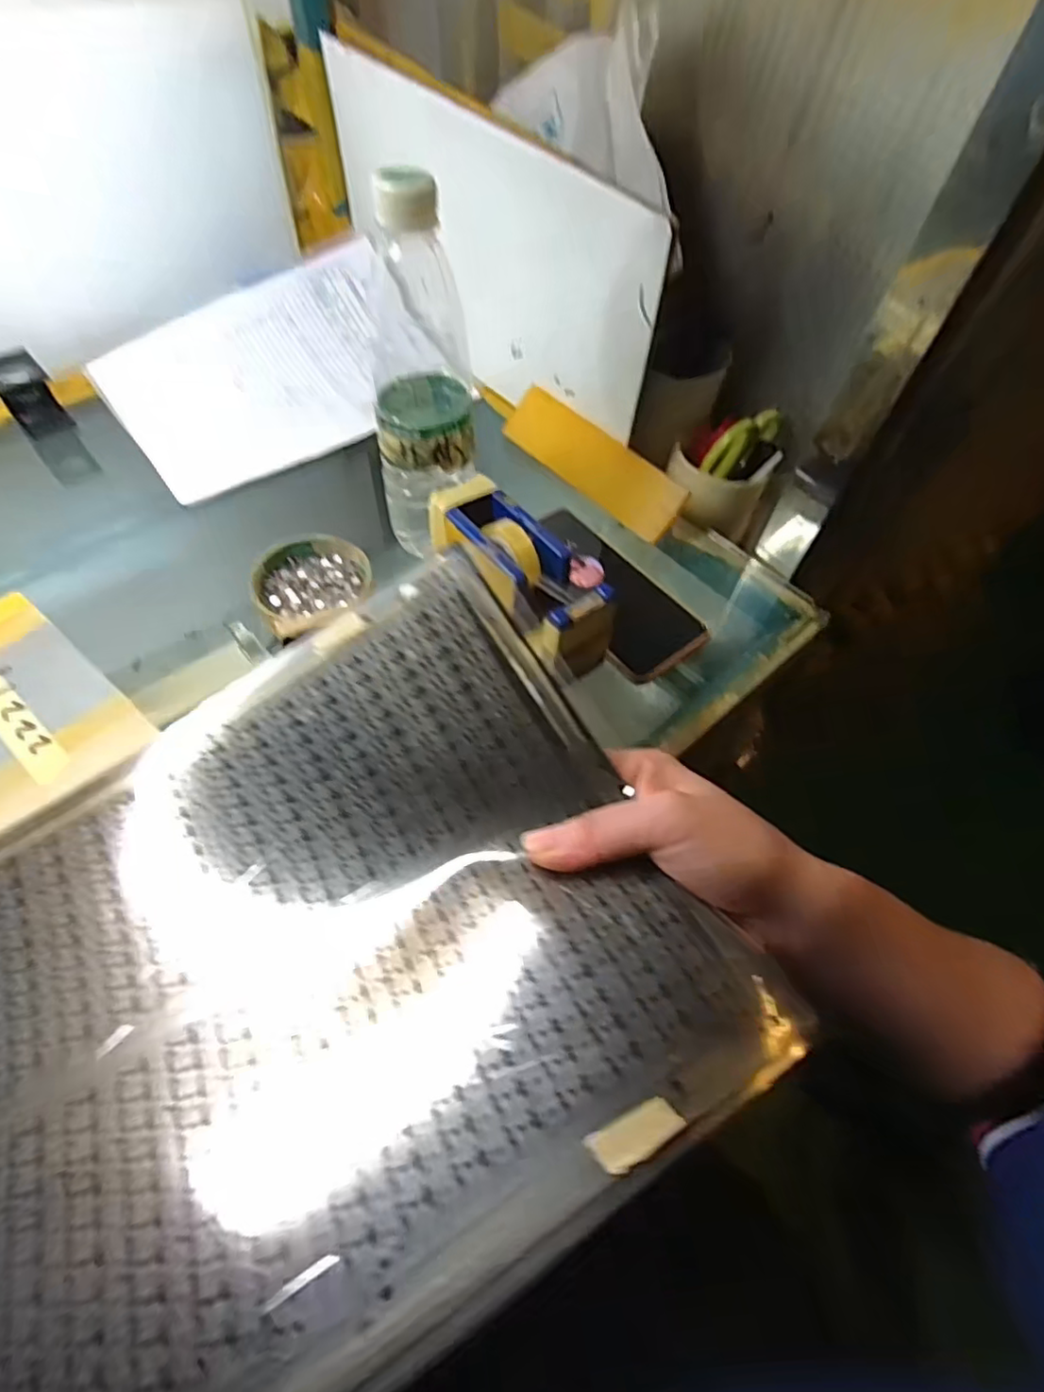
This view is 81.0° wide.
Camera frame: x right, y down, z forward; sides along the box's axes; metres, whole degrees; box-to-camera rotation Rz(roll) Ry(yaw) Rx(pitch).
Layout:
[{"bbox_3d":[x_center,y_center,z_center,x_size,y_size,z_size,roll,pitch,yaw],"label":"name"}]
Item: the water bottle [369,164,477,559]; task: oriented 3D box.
[{"bbox_3d":[-0.068,-0.196,0.393,0.070,0.214,0.079,-30,64,-18],"label":"water bottle"}]

